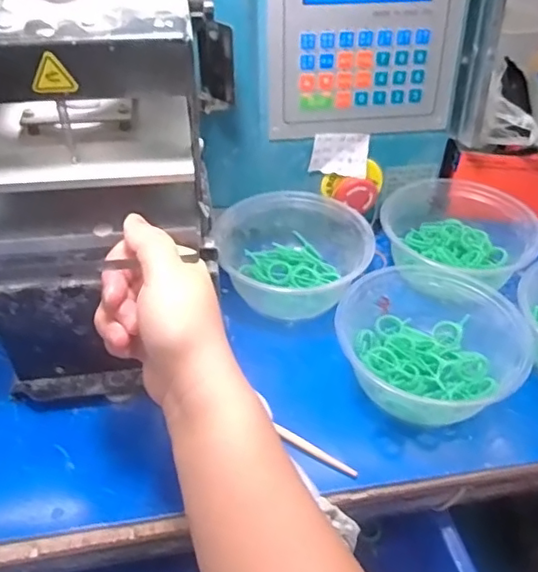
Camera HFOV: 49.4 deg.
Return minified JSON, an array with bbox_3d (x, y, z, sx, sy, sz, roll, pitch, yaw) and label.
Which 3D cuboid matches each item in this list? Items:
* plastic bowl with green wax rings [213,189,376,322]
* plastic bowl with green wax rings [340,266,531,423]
[{"bbox_3d":[0.030,-0.029,0.528,0.123,0.058,0.118,14,44,13],"label":"plastic bowl with green wax rings"},{"bbox_3d":[0.121,0.045,0.446,0.120,0.061,0.134,-16,46,-18],"label":"plastic bowl with green wax rings"}]

